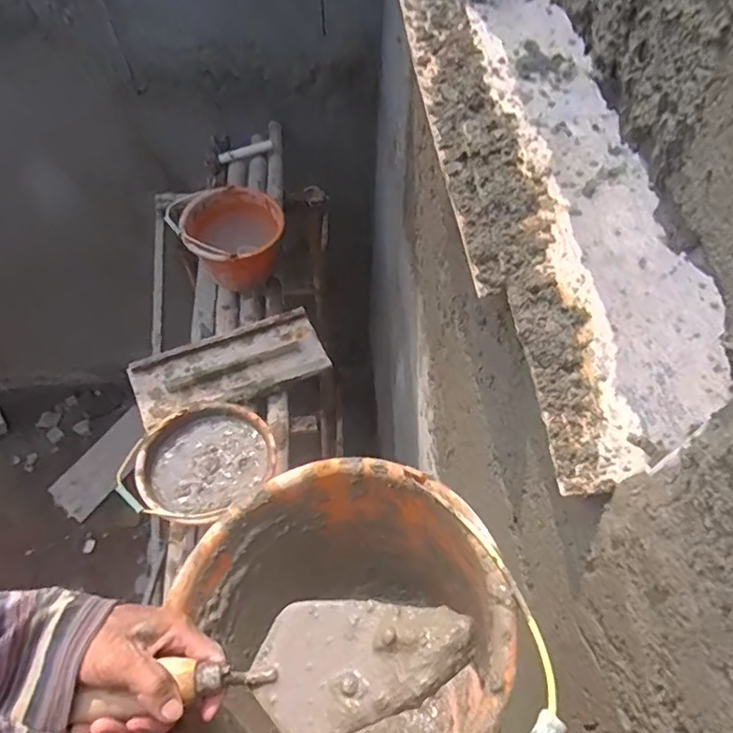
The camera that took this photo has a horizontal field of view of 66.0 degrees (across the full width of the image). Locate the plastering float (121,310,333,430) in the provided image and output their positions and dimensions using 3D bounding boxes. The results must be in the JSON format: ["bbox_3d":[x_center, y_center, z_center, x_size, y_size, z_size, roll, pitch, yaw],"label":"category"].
[{"bbox_3d":[-0.371,-0.002,1.527,0.497,0.041,0.218,-21,62,-13],"label":"plastering float"}]

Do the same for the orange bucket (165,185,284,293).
[{"bbox_3d":[-0.394,-0.372,1.651,0.310,0.227,0.272,-3,59,-3],"label":"orange bucket"}]

